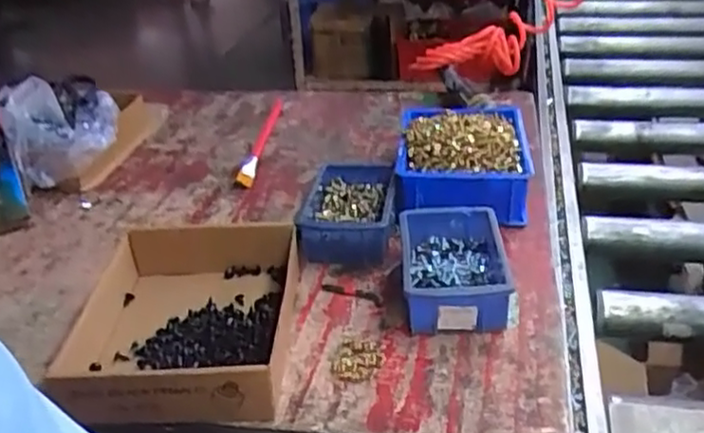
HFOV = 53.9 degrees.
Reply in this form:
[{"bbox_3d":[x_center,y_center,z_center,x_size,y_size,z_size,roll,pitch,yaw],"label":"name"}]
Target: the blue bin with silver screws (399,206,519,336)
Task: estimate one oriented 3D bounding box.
[{"bbox_3d":[0.100,0.048,0.662,0.101,0.051,0.145,-3,31,4],"label":"blue bin with silver screws"}]

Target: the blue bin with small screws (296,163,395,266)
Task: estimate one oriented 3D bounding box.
[{"bbox_3d":[-0.003,-0.006,0.775,0.100,0.050,0.150,-3,30,4],"label":"blue bin with small screws"}]

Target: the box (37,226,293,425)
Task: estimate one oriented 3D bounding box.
[{"bbox_3d":[-0.147,0.087,0.622,0.174,0.052,0.213,-3,30,4],"label":"box"}]

